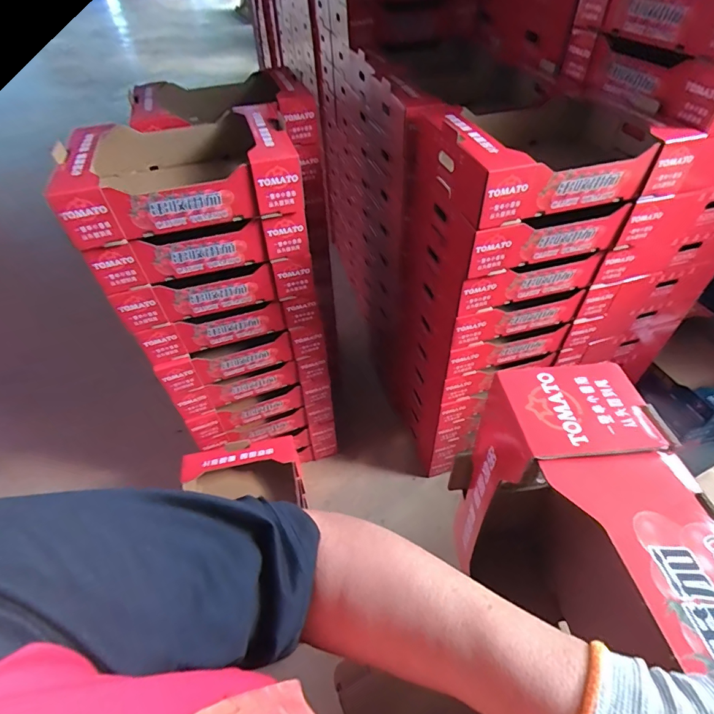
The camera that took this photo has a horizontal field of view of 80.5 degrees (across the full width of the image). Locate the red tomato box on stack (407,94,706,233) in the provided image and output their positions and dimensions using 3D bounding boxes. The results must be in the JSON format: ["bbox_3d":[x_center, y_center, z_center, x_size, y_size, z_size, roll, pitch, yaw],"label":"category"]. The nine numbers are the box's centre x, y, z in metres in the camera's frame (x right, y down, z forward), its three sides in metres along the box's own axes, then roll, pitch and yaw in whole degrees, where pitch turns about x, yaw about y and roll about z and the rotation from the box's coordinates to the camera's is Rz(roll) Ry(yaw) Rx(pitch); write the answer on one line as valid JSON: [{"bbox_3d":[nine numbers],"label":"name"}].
[{"bbox_3d":[0.355,-0.398,0.820,0.421,0.126,0.319,-13,48,-9],"label":"red tomato box on stack"}]

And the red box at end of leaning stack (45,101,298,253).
[{"bbox_3d":[-0.339,-0.366,0.826,0.402,0.135,0.345,-16,48,-11],"label":"red box at end of leaning stack"}]

